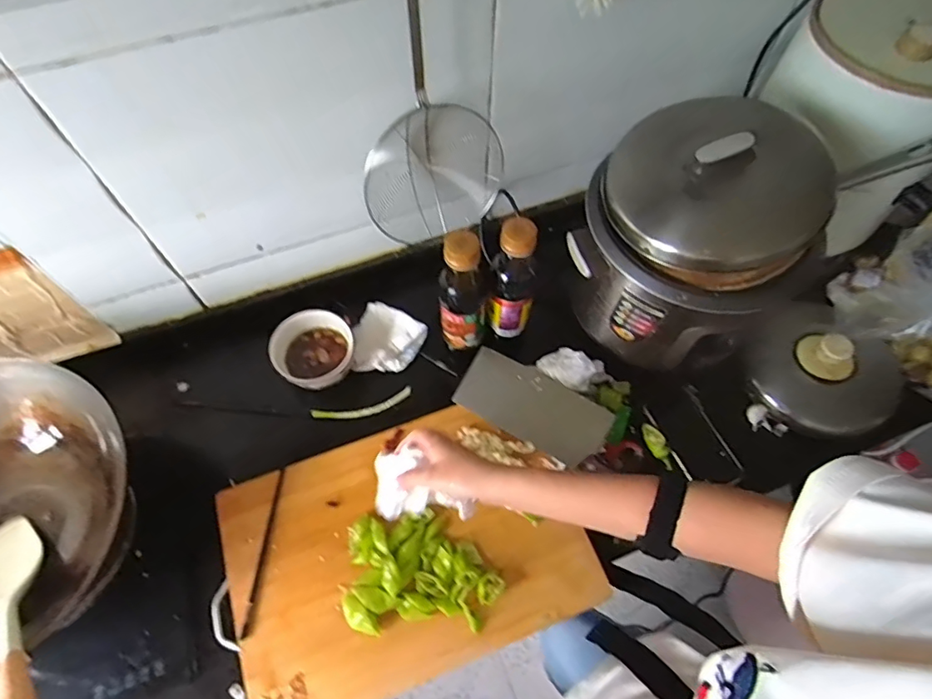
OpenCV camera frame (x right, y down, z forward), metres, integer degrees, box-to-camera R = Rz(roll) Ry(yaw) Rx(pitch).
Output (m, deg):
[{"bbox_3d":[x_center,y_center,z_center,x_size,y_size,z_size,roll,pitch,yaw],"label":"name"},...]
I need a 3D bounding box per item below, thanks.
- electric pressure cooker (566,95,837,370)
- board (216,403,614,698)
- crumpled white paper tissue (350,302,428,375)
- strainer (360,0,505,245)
[{"bbox_3d":[0.283,-0.143,0.675,0.243,0.278,0.239,30,65,15],"label":"electric pressure cooker"},{"bbox_3d":[-0.076,0.242,0.655,0.423,0.032,0.297,-18,63,-10],"label":"board"},{"bbox_3d":[-0.124,-0.013,0.801,0.105,0.023,0.104,20,63,10],"label":"crumpled white paper tissue"},{"bbox_3d":[-0.042,-0.298,0.576,0.183,0.443,0.063,-23,64,-12],"label":"strainer"}]

